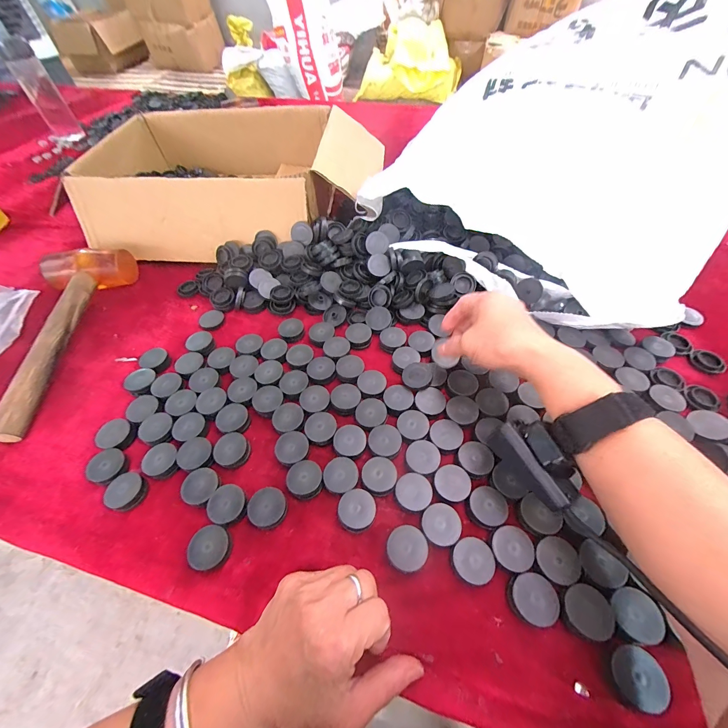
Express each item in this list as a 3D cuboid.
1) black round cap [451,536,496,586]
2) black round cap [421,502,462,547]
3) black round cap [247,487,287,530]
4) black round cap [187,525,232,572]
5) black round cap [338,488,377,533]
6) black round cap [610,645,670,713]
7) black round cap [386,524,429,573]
[{"bbox_3d":[0.088,0.159,0.258,0.032,0.014,0.031,-1,55,1],"label":"black round cap"},{"bbox_3d":[0.066,0.139,0.275,0.031,0.012,0.032,-1,55,1],"label":"black round cap"},{"bbox_3d":[-0.087,0.130,0.289,0.032,0.013,0.032,-1,55,1],"label":"black round cap"},{"bbox_3d":[-0.131,0.156,0.271,0.031,0.011,0.033,-1,55,1],"label":"black round cap"},{"bbox_3d":[-0.006,0.131,0.283,0.032,0.014,0.034,-1,55,1],"label":"black round cap"},{"bbox_3d":[0.184,0.212,0.216,0.032,0.013,0.032,-1,55,1],"label":"black round cap"},{"bbox_3d":[0.036,0.154,0.265,0.032,0.015,0.033,-1,55,1],"label":"black round cap"}]

